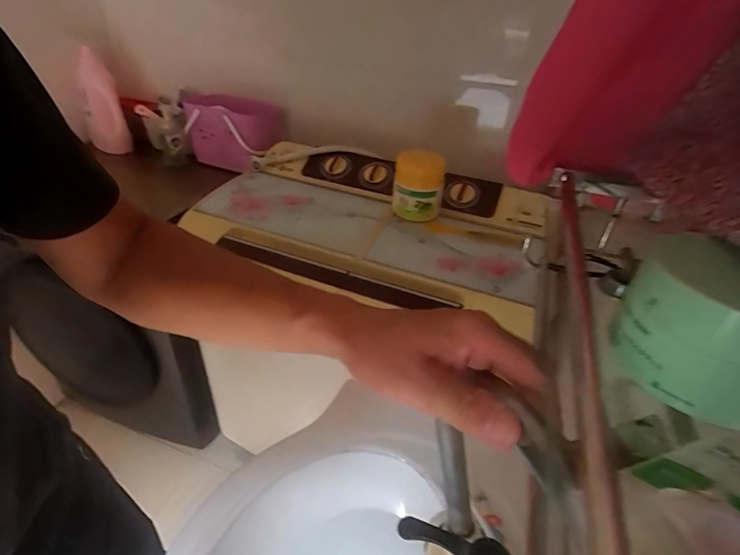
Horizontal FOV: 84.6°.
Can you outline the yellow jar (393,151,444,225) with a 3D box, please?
[{"bbox_3d":[0.110,-0.203,0.938,0.113,0.136,0.116,3,34,-2],"label":"yellow jar"}]

